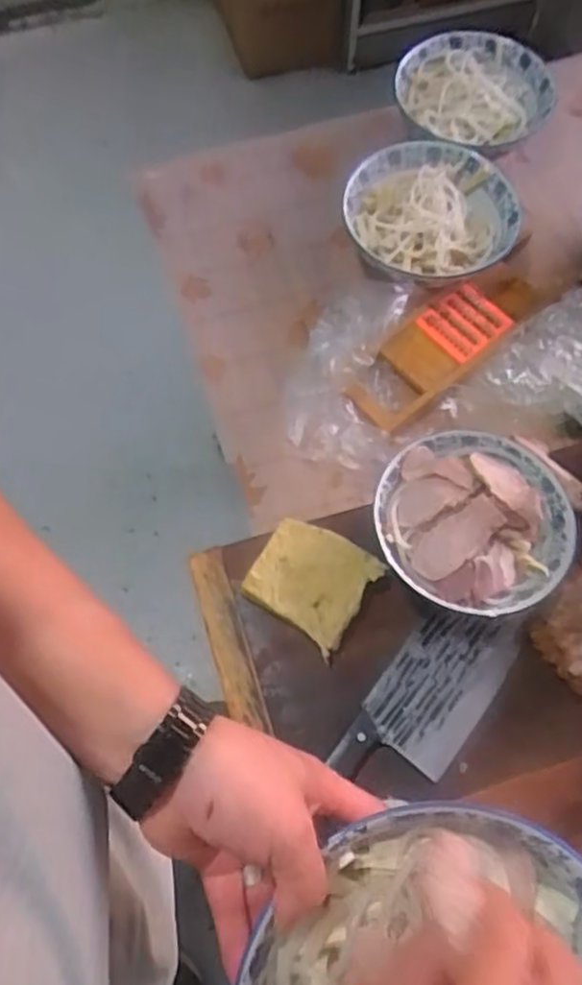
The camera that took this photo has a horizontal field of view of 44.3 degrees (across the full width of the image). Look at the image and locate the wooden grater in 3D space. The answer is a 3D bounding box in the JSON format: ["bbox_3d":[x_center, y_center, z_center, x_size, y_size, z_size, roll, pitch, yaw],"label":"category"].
[{"bbox_3d":[0.185,-0.181,0.861,0.292,0.028,0.096,-42,75,-19],"label":"wooden grater"}]

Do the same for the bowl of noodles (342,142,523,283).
[{"bbox_3d":[0.176,-0.343,0.901,0.201,0.074,0.206,1,66,-3],"label":"bowl of noodles"}]

